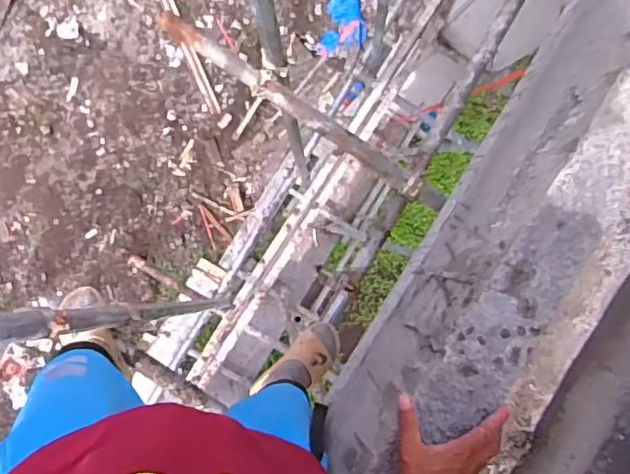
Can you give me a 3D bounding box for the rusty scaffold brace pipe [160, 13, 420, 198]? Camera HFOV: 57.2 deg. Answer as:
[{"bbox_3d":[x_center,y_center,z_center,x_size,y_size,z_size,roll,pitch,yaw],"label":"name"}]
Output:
[{"bbox_3d":[-0.043,-0.323,1.458,0.777,0.068,0.064,33,87,-7],"label":"rusty scaffold brace pipe"}]

